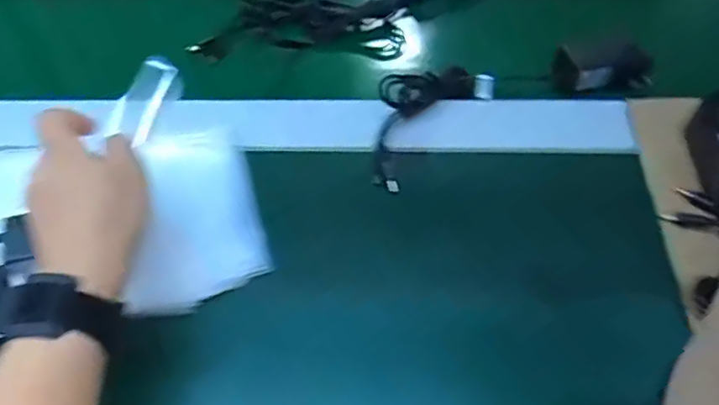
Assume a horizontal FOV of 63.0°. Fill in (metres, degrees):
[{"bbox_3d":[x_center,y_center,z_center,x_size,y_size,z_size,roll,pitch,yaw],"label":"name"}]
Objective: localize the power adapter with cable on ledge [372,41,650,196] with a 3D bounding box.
[{"bbox_3d":[0.114,-0.091,0.477,0.246,0.031,0.085,-21,60,-13],"label":"power adapter with cable on ledge"}]

